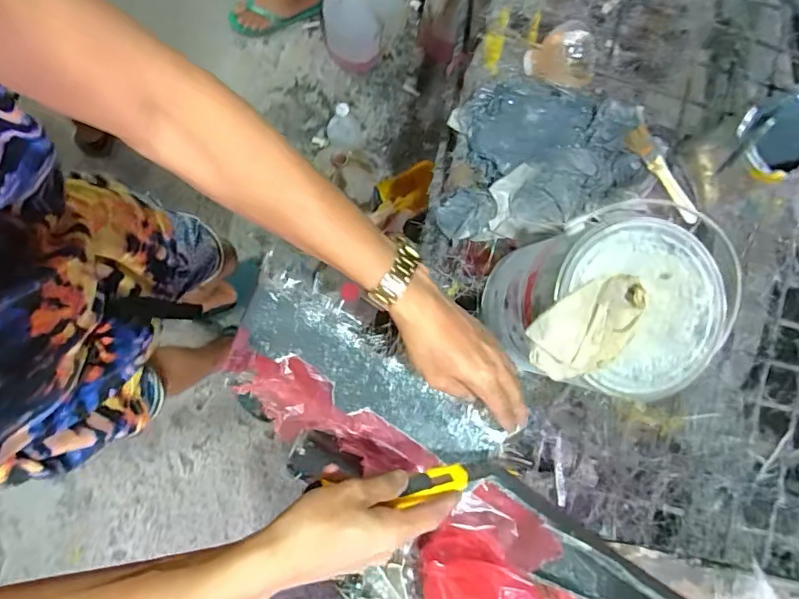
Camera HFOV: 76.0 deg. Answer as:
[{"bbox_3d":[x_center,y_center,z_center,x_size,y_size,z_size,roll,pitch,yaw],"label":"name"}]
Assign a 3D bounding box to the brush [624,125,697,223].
[{"bbox_3d":[0.338,-0.160,0.658,0.034,0.019,0.137,-30,77,-8],"label":"brush"}]

